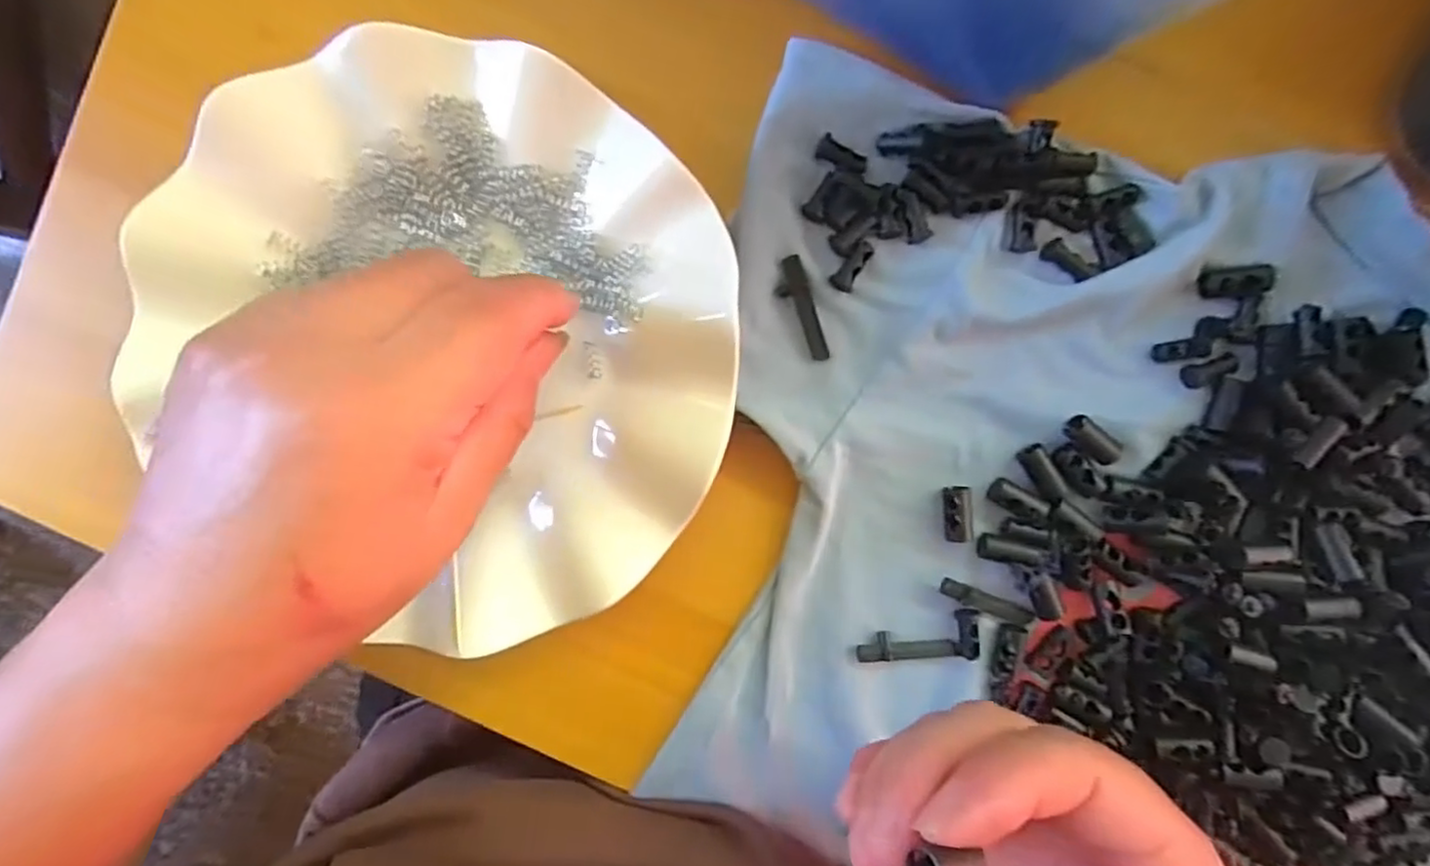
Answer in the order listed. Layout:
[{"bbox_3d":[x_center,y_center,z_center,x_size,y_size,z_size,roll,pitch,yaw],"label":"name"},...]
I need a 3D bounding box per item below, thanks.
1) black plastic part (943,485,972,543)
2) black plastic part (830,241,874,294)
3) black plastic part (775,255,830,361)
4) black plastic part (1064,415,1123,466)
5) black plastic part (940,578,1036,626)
[{"bbox_3d":[0.082,0.027,0.221,0.009,0.006,0.018,-2,95,1],"label":"black plastic part"},{"bbox_3d":[0.045,-0.055,0.214,0.007,0.004,0.018,32,95,-2],"label":"black plastic part"},{"bbox_3d":[0.028,-0.040,0.217,0.011,0.004,0.035,-17,95,3],"label":"black plastic part"},{"bbox_3d":[0.123,0.003,0.213,0.018,0.009,0.009,40,95,-3],"label":"black plastic part"},{"bbox_3d":[0.093,0.058,0.223,0.035,0.004,0.007,22,95,-1],"label":"black plastic part"}]

